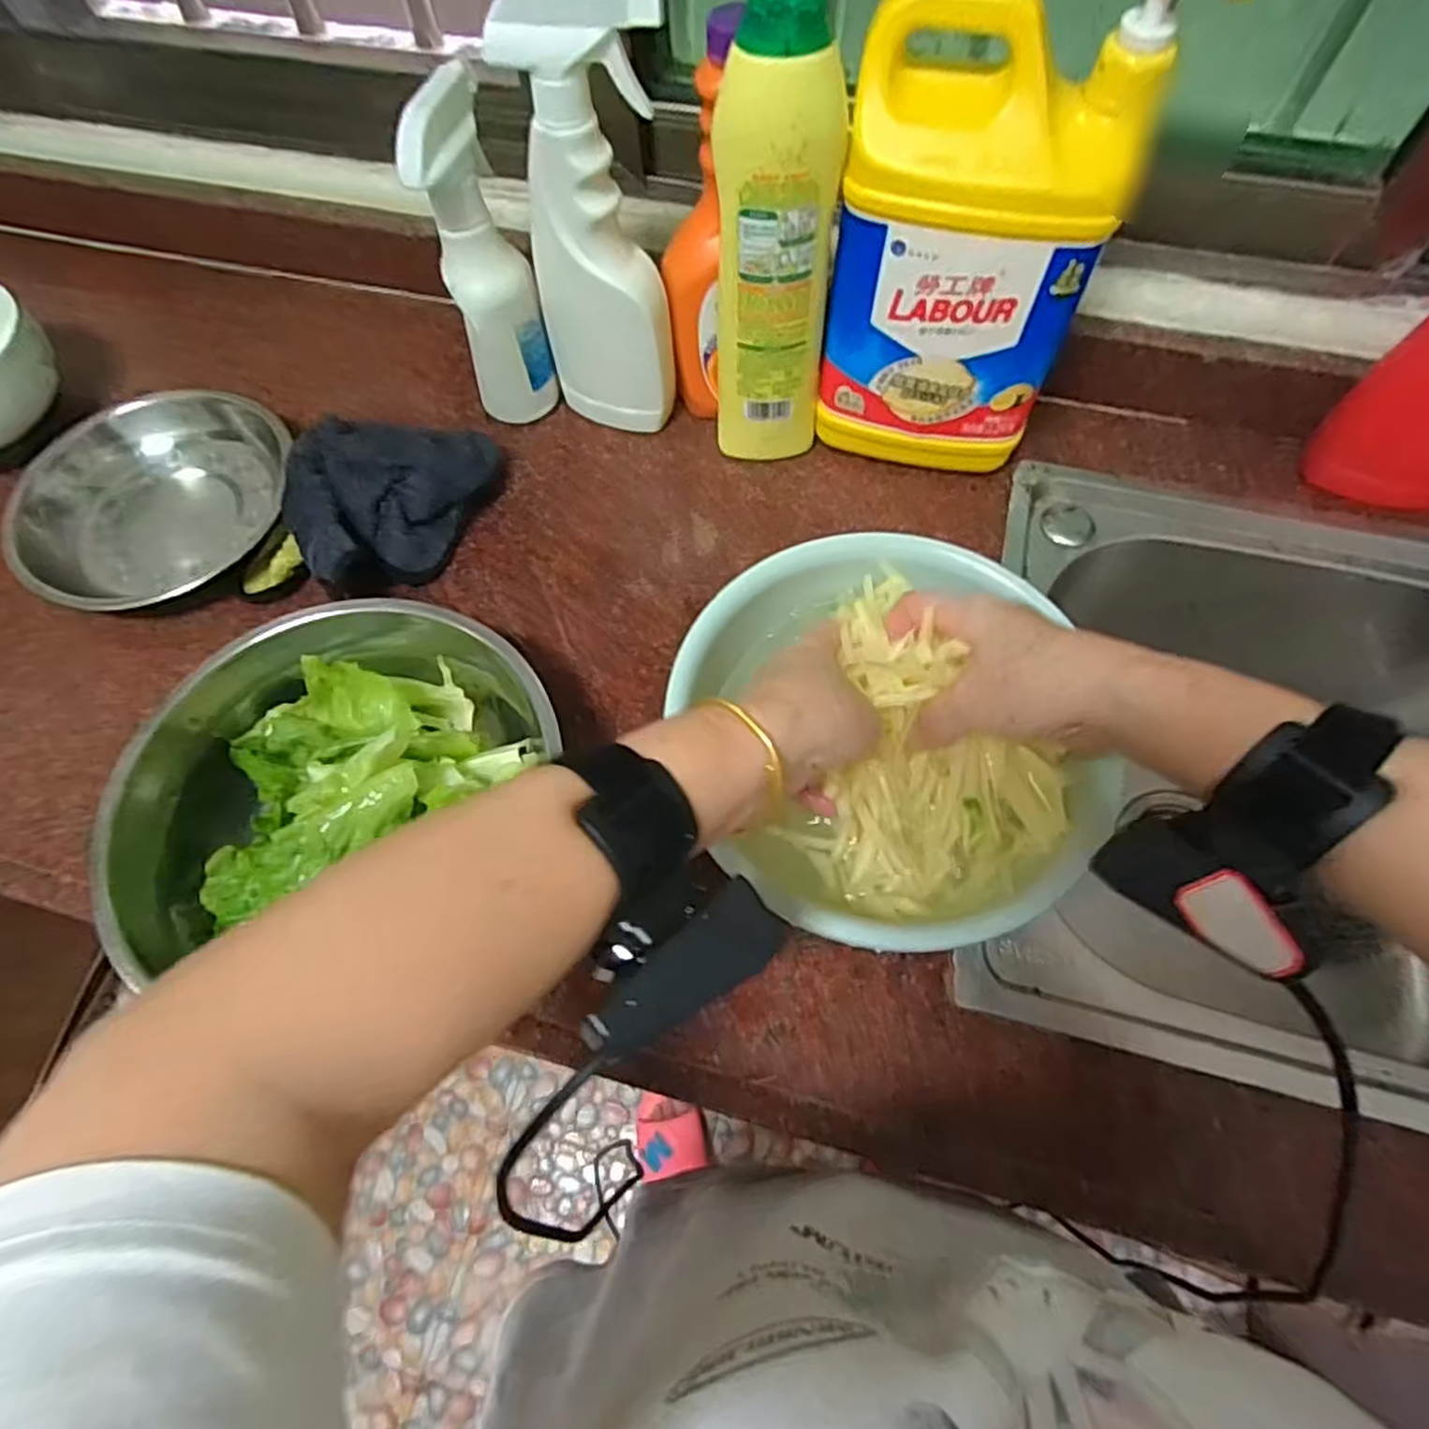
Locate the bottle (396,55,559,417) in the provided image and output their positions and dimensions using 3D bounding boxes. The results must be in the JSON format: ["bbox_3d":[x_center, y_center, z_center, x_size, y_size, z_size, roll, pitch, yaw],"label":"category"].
[{"bbox_3d":[-0.151,-0.294,0.490,0.055,0.192,0.060,-11,64,-5],"label":"bottle"}]

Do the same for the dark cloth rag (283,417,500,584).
[{"bbox_3d":[-0.223,-0.140,0.502,0.127,0.055,0.127,-1,65,0],"label":"dark cloth rag"}]

